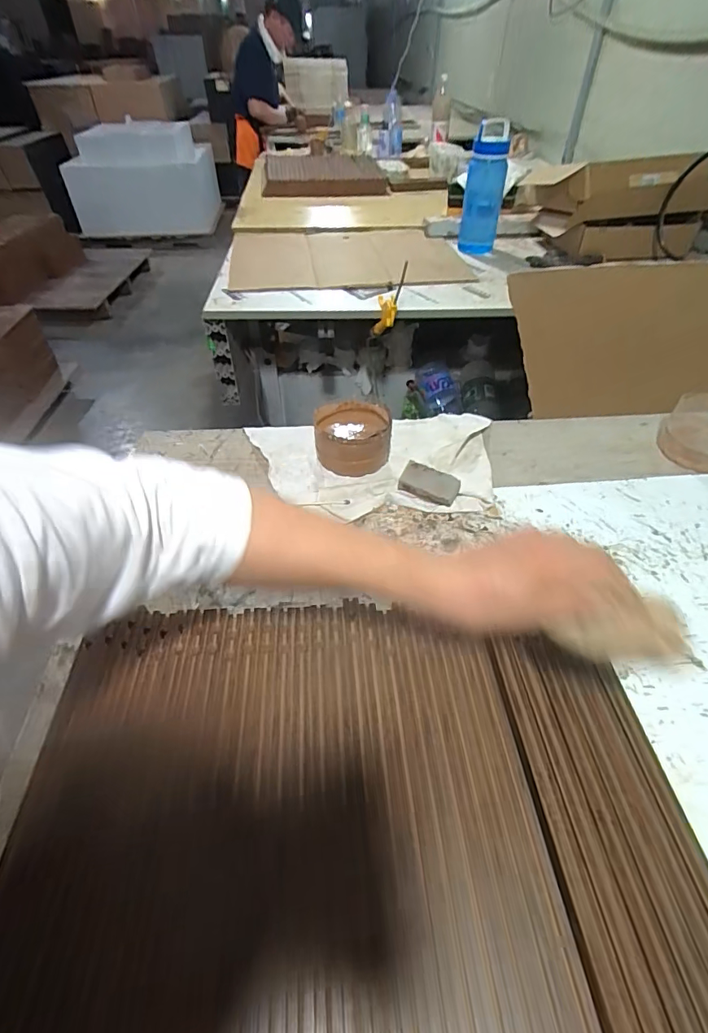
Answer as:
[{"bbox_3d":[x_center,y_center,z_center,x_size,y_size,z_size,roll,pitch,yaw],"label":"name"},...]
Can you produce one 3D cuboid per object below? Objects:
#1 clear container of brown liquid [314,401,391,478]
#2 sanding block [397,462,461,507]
[{"bbox_3d":[-0.003,-0.109,0.630,0.101,0.064,0.104,0,47,1],"label":"clear container of brown liquid"},{"bbox_3d":[0.093,-0.039,0.563,0.070,0.030,0.031,22,51,20],"label":"sanding block"}]

